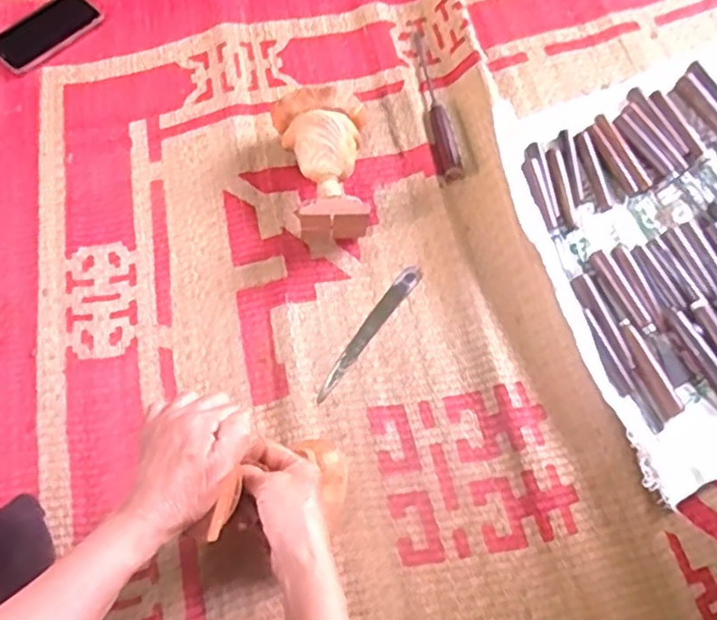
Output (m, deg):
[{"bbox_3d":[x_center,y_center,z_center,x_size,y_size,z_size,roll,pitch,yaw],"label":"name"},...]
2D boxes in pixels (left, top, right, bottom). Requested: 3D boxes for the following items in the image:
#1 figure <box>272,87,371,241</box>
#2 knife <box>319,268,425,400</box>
[{"bbox_3d":[-0.040,-0.173,0.794,0.110,0.082,0.174,-7,69,-2],"label":"figure"},{"bbox_3d":[0.011,0.023,0.761,0.023,0.008,0.197,36,74,13],"label":"knife"}]

